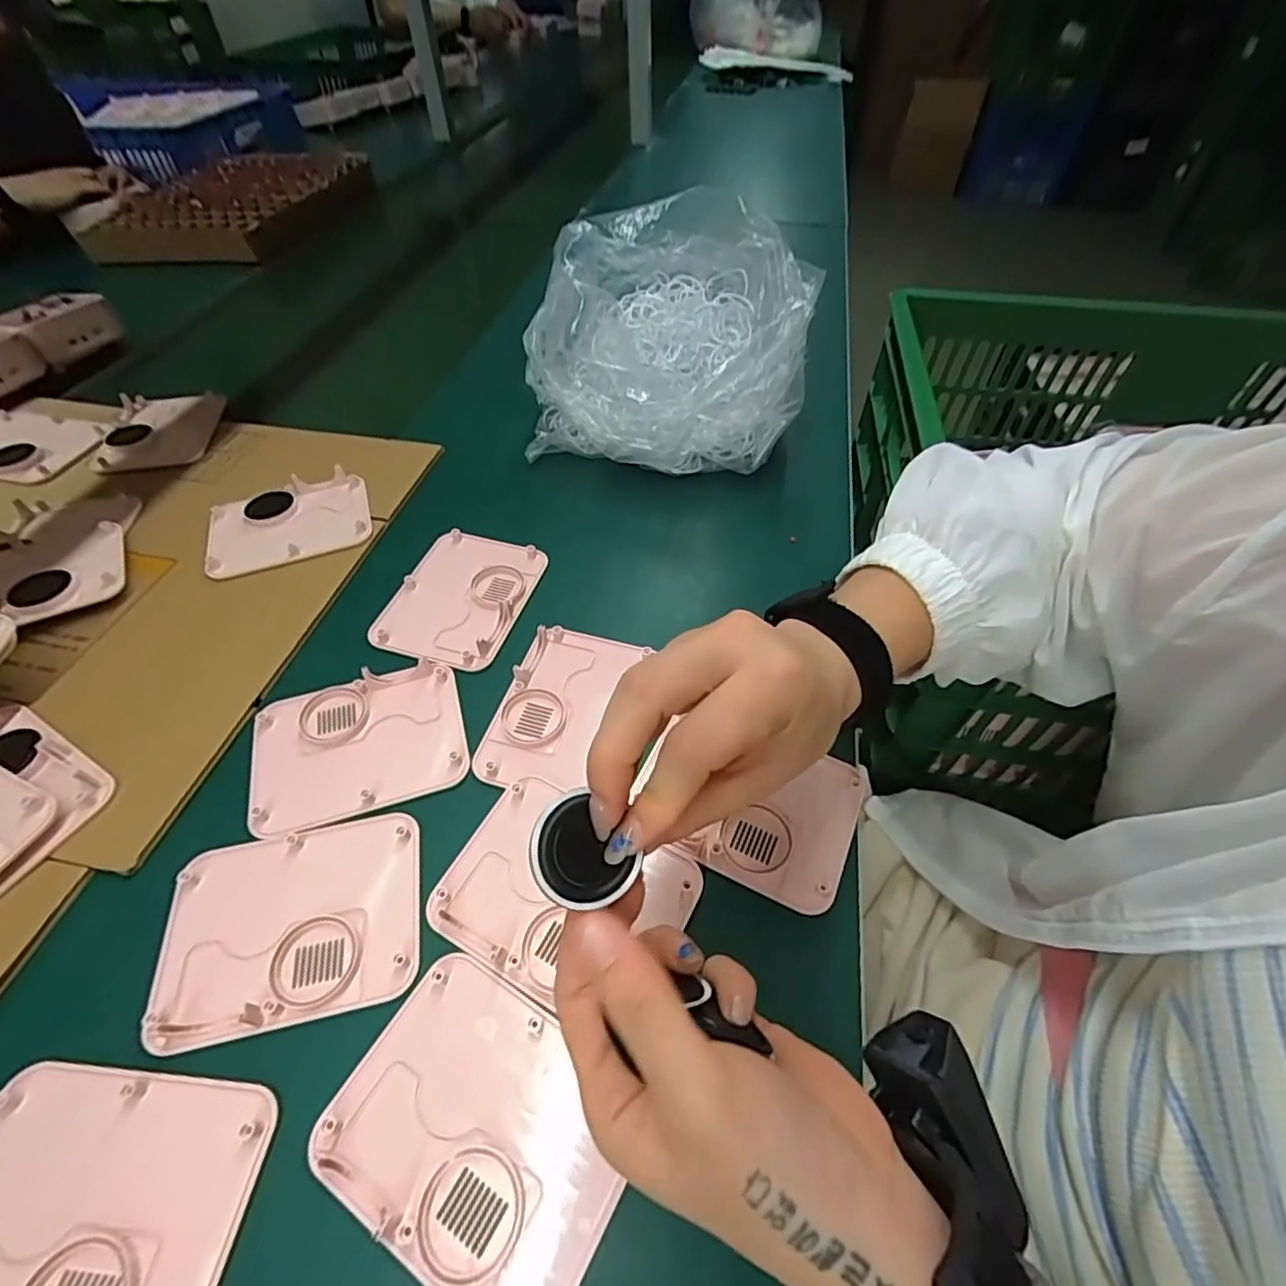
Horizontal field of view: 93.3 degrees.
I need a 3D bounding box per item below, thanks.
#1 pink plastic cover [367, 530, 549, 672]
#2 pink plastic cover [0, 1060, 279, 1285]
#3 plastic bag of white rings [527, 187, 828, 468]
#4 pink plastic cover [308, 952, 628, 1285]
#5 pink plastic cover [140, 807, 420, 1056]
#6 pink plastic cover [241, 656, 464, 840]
[{"bbox_3d":[-0.137,-0.039,0.461,0.093,0.010,0.124,13,52,10],"label":"pink plastic cover"},{"bbox_3d":[-0.226,0.232,0.244,0.122,0.010,0.096,4,51,3],"label":"pink plastic cover"},{"bbox_3d":[0.011,-0.266,0.553,0.242,0.149,0.232,-17,53,-14],"label":"plastic bag of white rings"},{"bbox_3d":[-0.069,0.212,0.266,0.124,0.010,0.094,27,56,19],"label":"pink plastic cover"},{"bbox_3d":[-0.182,0.144,0.316,0.124,0.008,0.094,-10,52,-9],"label":"pink plastic cover"},{"bbox_3d":[-0.179,0.061,0.384,0.124,0.010,0.096,-15,53,-13],"label":"pink plastic cover"}]

